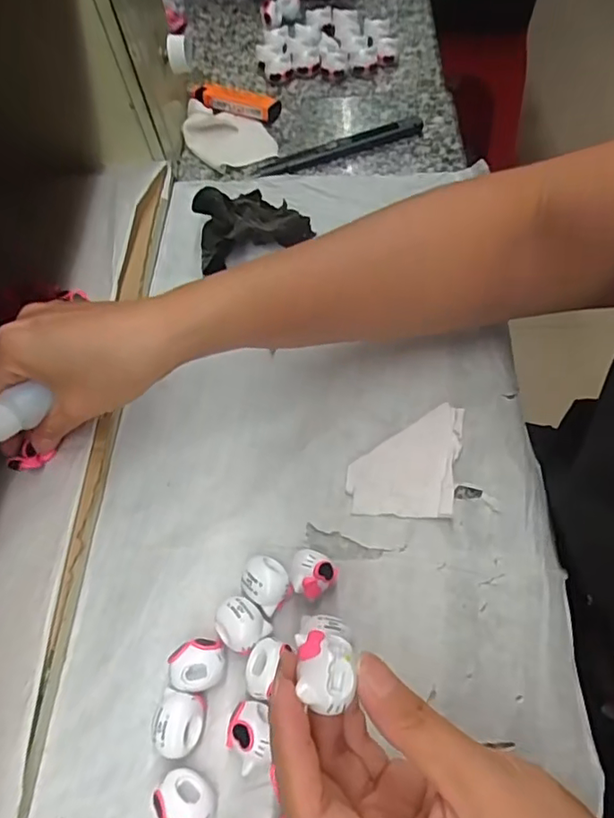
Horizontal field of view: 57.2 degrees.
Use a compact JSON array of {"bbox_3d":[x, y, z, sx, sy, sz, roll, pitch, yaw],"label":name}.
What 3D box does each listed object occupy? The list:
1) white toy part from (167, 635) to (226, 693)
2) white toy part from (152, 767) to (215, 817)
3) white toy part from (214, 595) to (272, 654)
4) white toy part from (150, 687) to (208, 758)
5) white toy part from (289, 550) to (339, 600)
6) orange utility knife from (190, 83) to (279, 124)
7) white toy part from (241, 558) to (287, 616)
[{"bbox_3d":[-0.050,0.120,0.262,0.025,0.019,0.021,-12,61,-4],"label":"white toy part"},{"bbox_3d":[-0.050,0.164,0.236,0.024,0.019,0.020,26,65,16],"label":"white toy part"},{"bbox_3d":[-0.032,0.103,0.269,0.021,0.020,0.024,-38,66,-17],"label":"white toy part"},{"bbox_3d":[-0.056,0.139,0.250,0.020,0.021,0.025,6,61,6],"label":"white toy part"},{"bbox_3d":[0.003,0.082,0.276,0.021,0.024,0.021,-1,61,2],"label":"white toy part"},{"bbox_3d":[-0.063,-0.266,0.486,0.080,0.015,0.020,22,64,14],"label":"orange utility knife"},{"bbox_3d":[-0.020,0.086,0.279,0.023,0.018,0.021,-1,61,2],"label":"white toy part"}]

